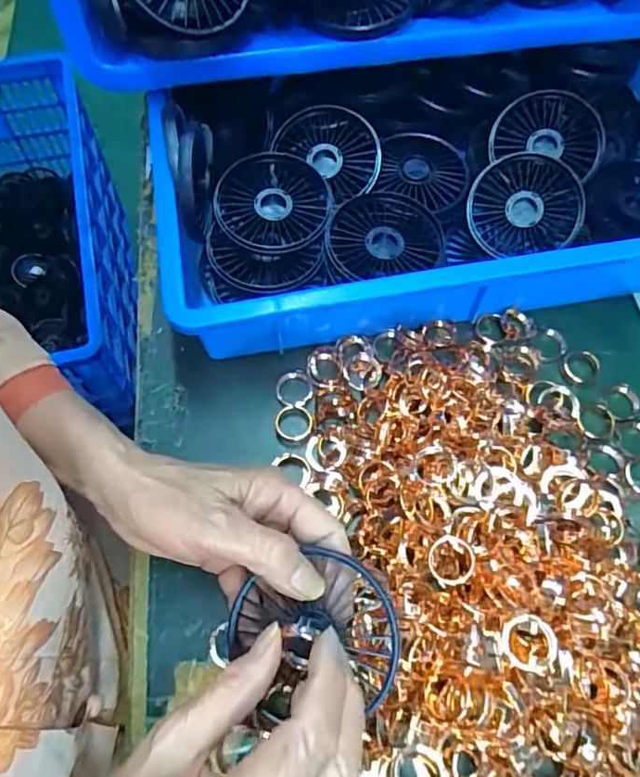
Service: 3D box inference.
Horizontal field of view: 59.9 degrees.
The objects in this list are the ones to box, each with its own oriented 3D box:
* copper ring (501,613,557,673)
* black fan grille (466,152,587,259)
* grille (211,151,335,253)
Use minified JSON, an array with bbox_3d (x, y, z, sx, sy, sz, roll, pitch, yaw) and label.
[{"bbox_3d":[0.114,0.139,0.303,0.028,0.008,0.028,-11,59,19],"label":"copper ring"},{"bbox_3d":[0.164,-0.148,0.446,0.088,0.007,0.078,-9,92,10],"label":"black fan grille"},{"bbox_3d":[-0.036,-0.142,0.427,0.086,0.020,0.083,0,66,-1],"label":"grille"}]

